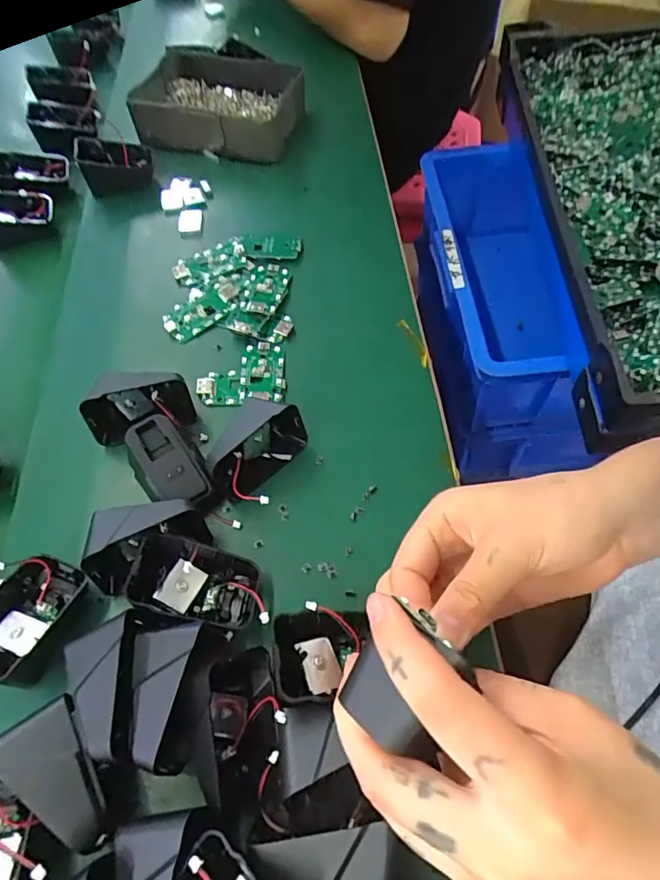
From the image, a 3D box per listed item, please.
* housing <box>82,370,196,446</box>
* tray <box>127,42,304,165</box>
[{"bbox_3d":[-0.132,-0.023,0.361,0.066,0.048,0.030,-8,60,-1],"label":"housing"},{"bbox_3d":[-0.114,-0.365,0.559,0.168,0.040,0.143,7,61,7],"label":"tray"}]

